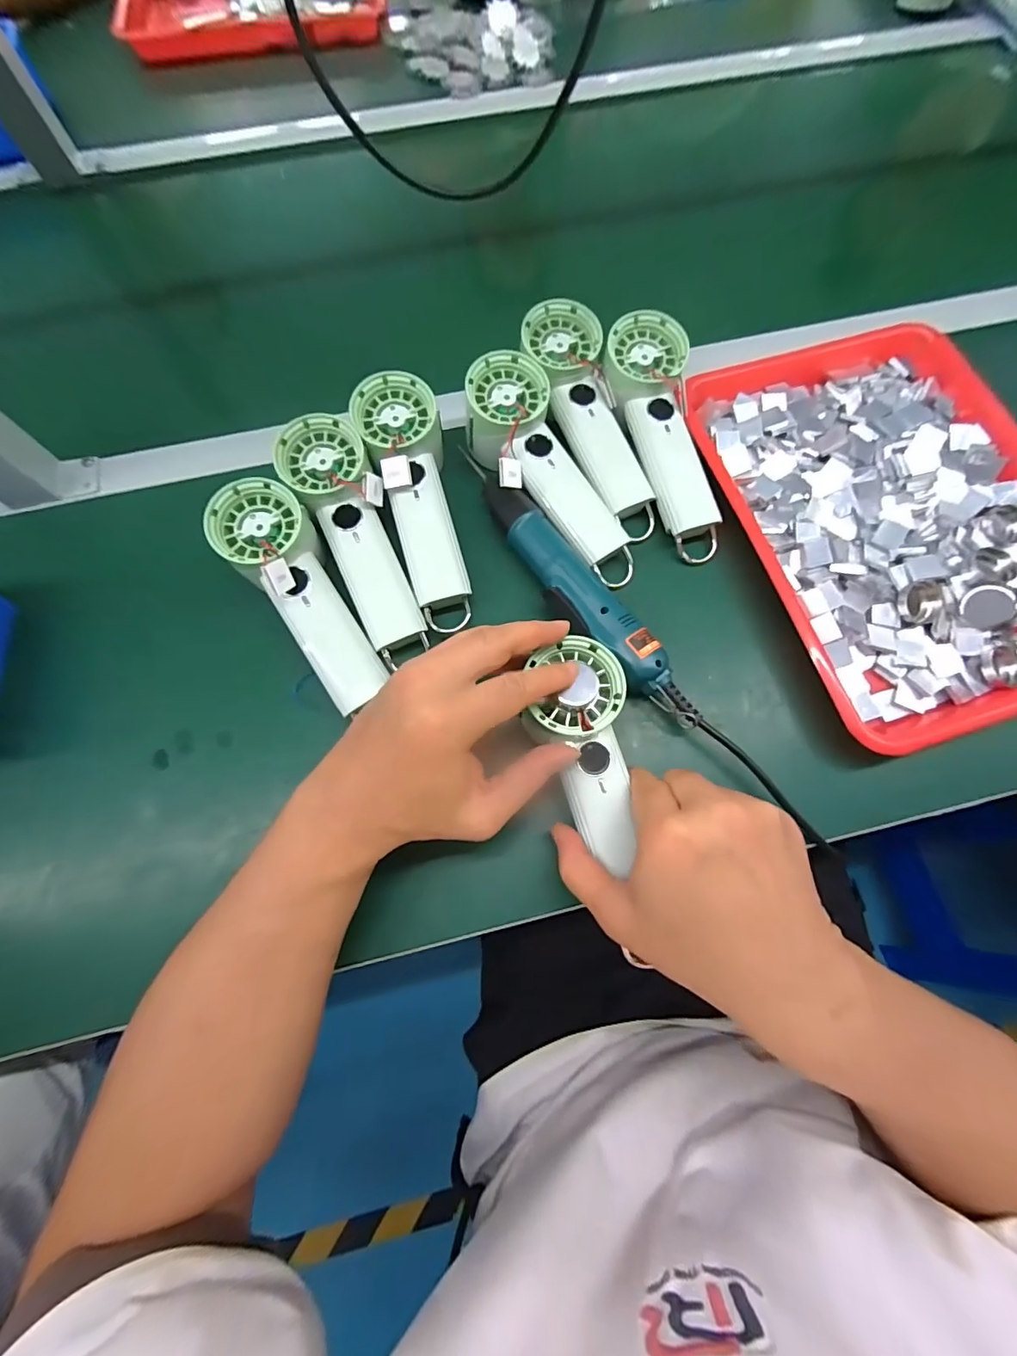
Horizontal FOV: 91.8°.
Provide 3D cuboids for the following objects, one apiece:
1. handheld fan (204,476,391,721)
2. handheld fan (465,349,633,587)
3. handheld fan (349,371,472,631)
[{"bbox_3d":[-0.142,-0.059,0.341,0.058,0.048,0.174,-32,89,-9],"label":"handheld fan"},{"bbox_3d":[0.030,-0.155,0.386,0.067,0.044,0.191,-34,89,-9],"label":"handheld fan"},{"bbox_3d":[-0.067,-0.132,0.372,0.056,0.035,0.192,-15,87,-4],"label":"handheld fan"}]

